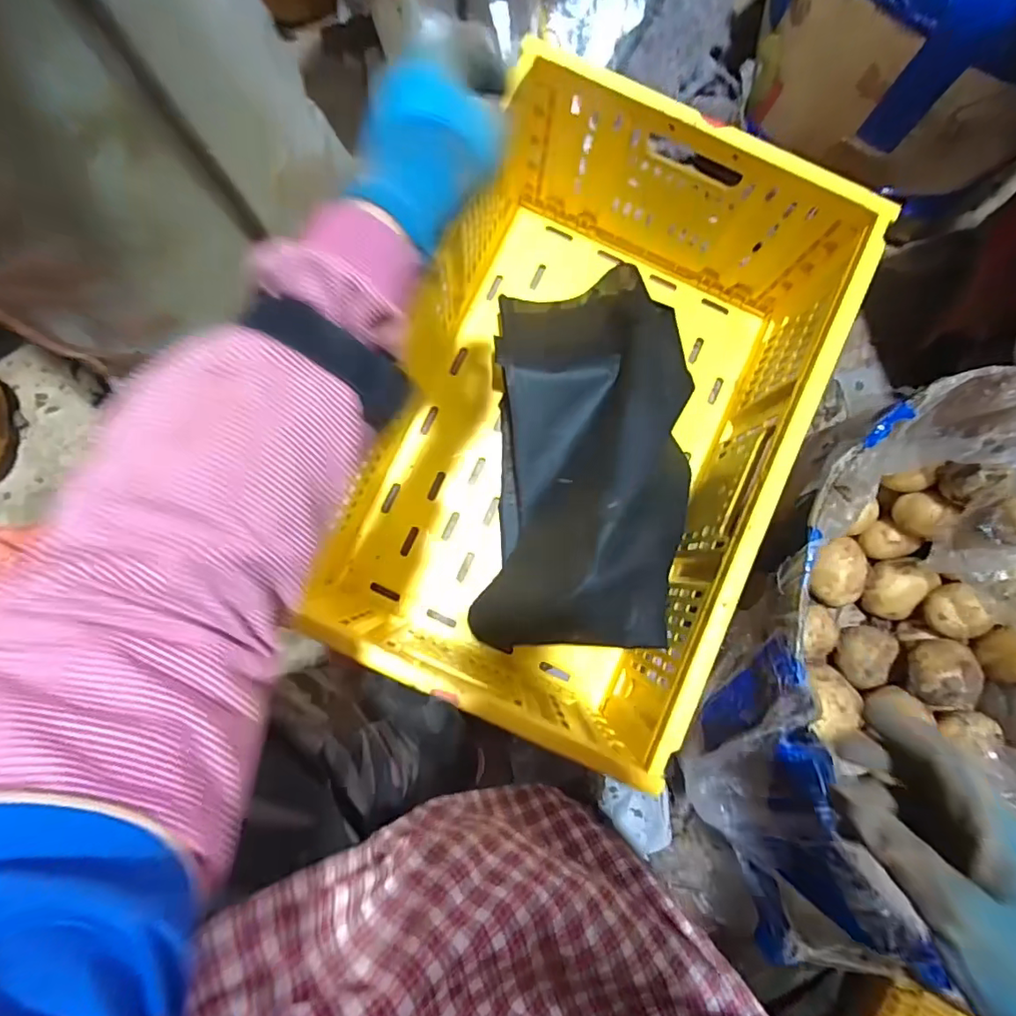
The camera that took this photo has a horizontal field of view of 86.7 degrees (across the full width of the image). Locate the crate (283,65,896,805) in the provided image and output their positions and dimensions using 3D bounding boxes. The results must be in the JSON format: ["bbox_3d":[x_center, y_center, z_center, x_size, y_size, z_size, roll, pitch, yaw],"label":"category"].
[{"bbox_3d":[0.075,-0.088,0.583,0.400,0.231,0.580,27,82,0],"label":"crate"}]

